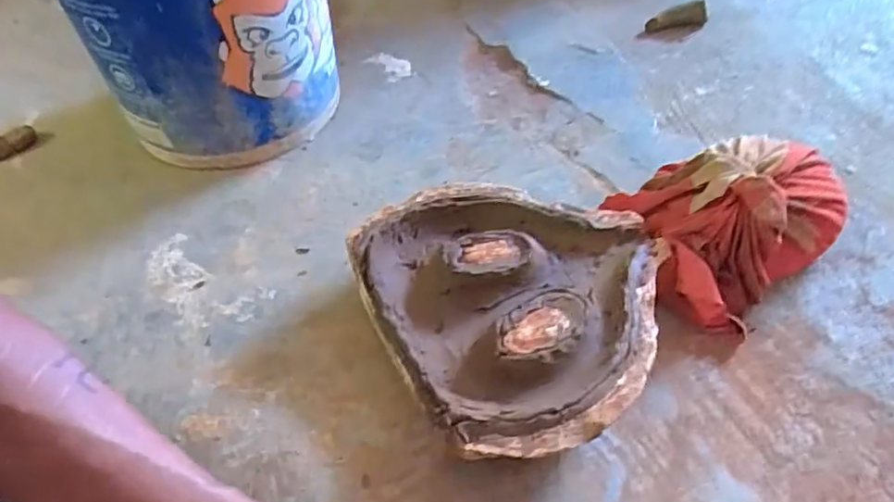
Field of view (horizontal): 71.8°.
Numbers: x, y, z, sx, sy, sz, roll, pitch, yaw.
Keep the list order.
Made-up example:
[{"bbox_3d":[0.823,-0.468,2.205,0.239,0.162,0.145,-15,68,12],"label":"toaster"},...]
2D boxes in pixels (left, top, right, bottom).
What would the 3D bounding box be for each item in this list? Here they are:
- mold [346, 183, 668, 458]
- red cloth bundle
[{"bbox_3d":[0.074,0.039,0.558,0.262,0.066,0.275,-2,50,2],"label":"mold"},{"bbox_3d":[0.281,-0.039,0.594,0.199,0.087,0.175,-21,52,-14],"label":"red cloth bundle"}]

